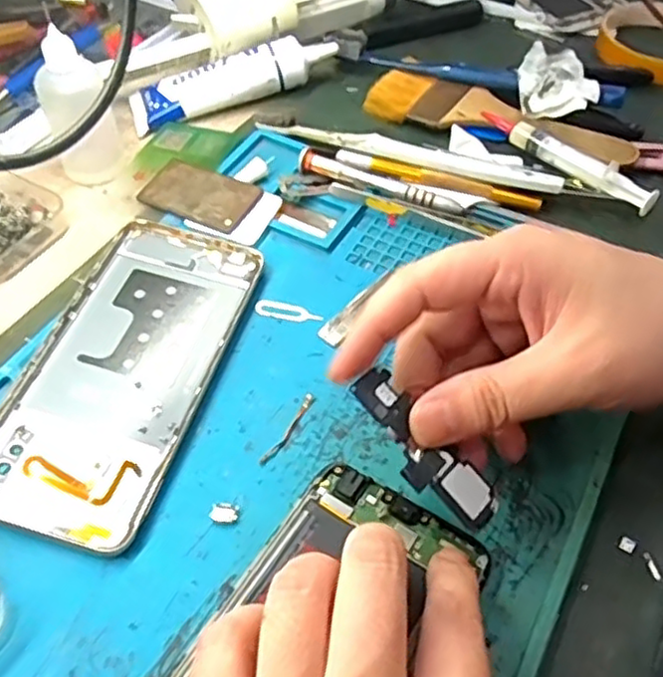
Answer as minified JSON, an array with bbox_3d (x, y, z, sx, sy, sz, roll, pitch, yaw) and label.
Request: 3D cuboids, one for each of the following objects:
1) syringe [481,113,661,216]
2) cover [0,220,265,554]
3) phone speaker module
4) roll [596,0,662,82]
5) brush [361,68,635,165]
[{"bbox_3d":[0.133,-0.104,0.382,0.015,0.012,0.111,-37,62,-26],"label":"syringe"},{"bbox_3d":[-0.091,0.010,0.298,0.074,0.010,0.159,14,54,8],"label":"cover"},{"bbox_3d":[0.032,0.039,0.238,0.023,0.004,0.064,-39,83,-27],"label":"phone speaker module"},{"bbox_3d":[0.230,-0.211,0.472,0.082,0.014,0.086,1,53,-1],"label":"roll"},{"bbox_3d":[0.102,-0.139,0.416,0.168,0.008,0.051,23,55,15],"label":"brush"}]

